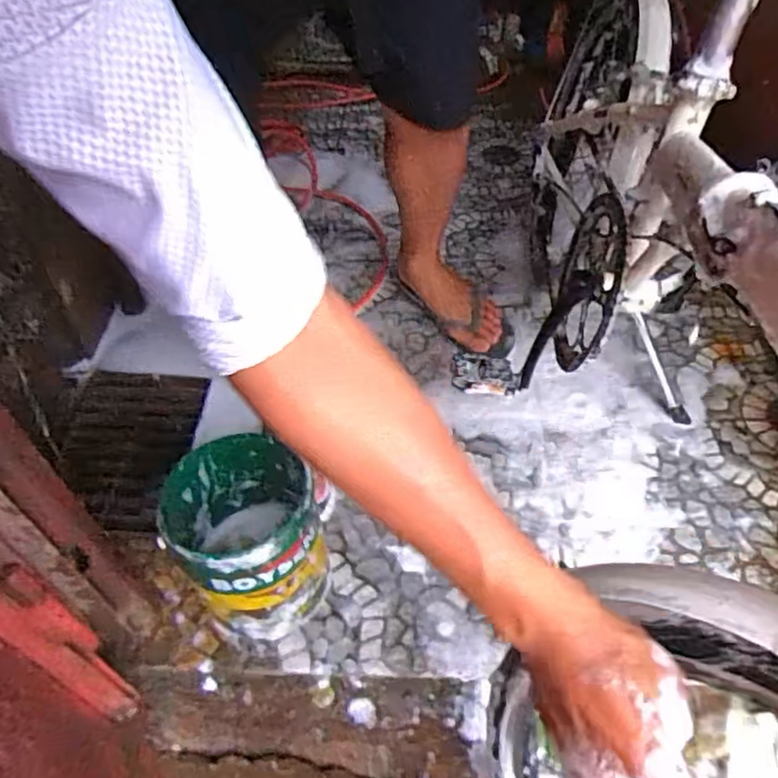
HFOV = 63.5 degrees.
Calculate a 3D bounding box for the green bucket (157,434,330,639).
[{"bbox_3d":[-0.167,0.180,0.768,0.162,0.208,0.187,-18,52,-15],"label":"green bucket"}]

